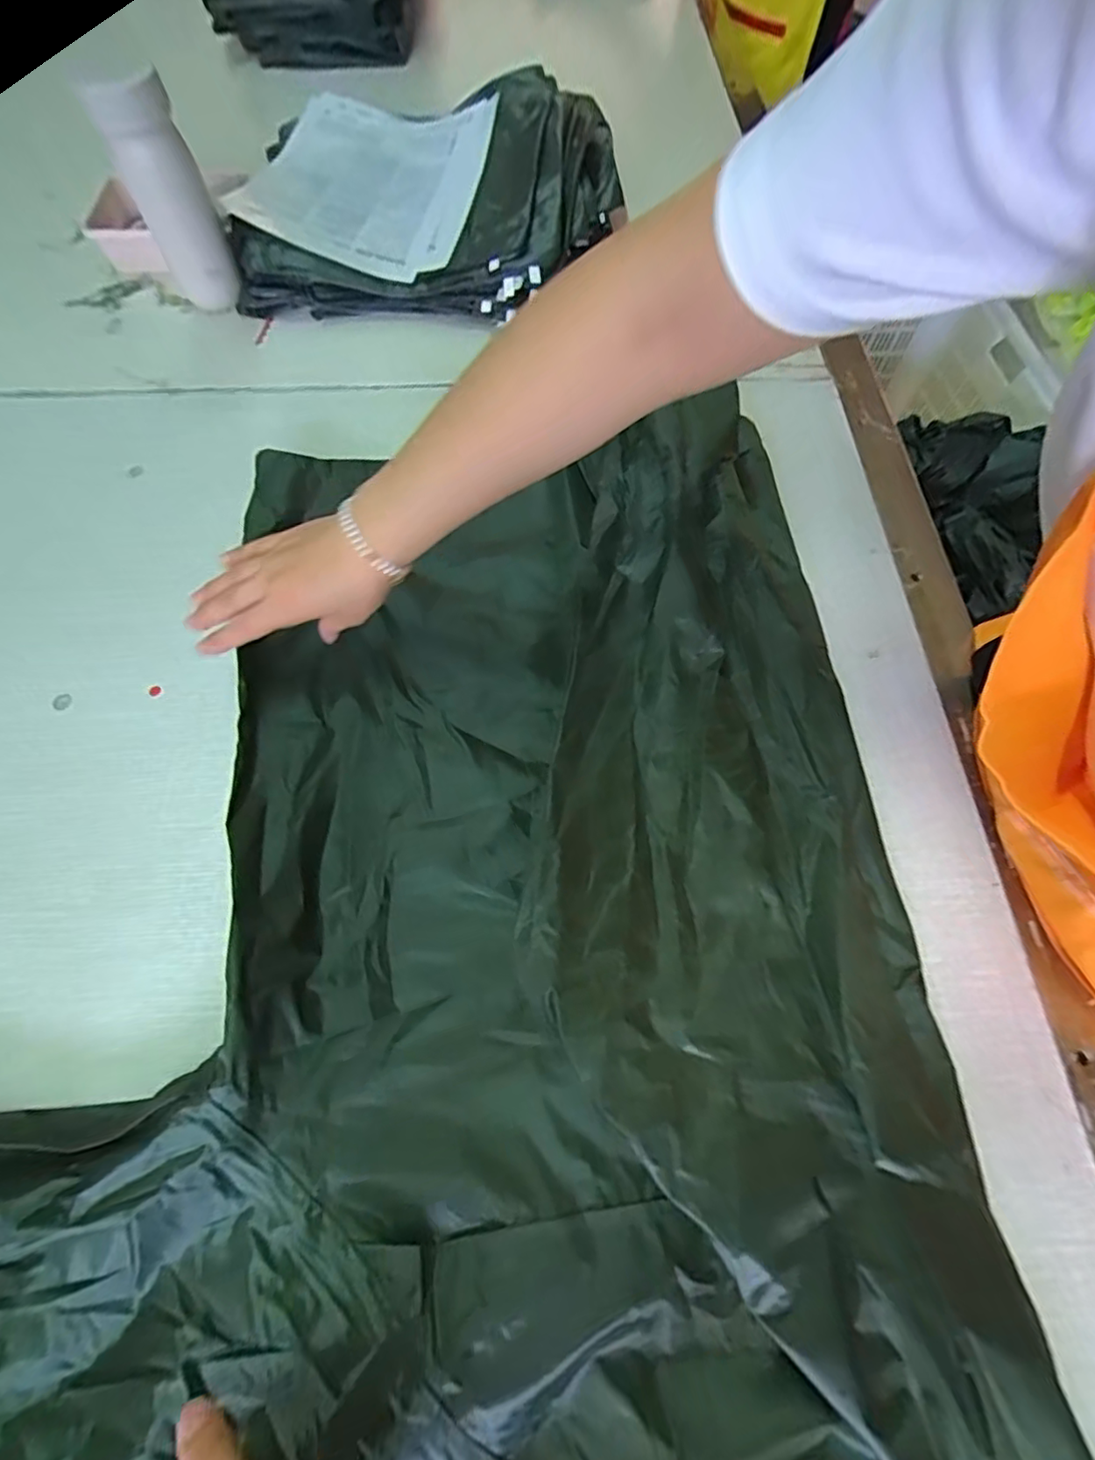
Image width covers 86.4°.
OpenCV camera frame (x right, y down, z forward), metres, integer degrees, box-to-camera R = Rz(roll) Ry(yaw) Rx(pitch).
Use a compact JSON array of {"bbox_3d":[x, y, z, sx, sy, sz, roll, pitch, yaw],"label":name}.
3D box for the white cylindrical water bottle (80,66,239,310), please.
[{"bbox_3d":[-0.357,-0.503,0.566,0.065,0.178,0.061,-1,66,1],"label":"white cylindrical water bottle"}]

